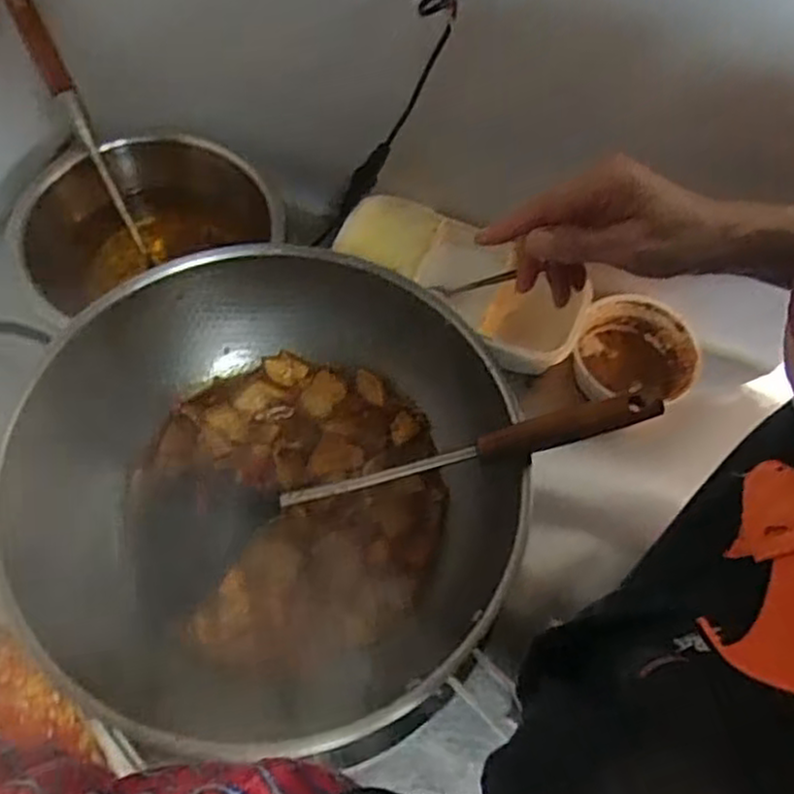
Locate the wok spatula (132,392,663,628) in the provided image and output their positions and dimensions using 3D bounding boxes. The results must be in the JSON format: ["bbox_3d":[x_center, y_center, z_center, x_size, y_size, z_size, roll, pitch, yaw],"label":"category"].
[{"bbox_3d":[-0.004,0.054,0.499,0.344,0.076,0.090,-20,65,7],"label":"wok spatula"}]

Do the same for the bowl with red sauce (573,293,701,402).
[{"bbox_3d":[0.220,-0.042,0.715,0.115,0.053,0.101,-2,64,-4],"label":"bowl with red sauce"}]

